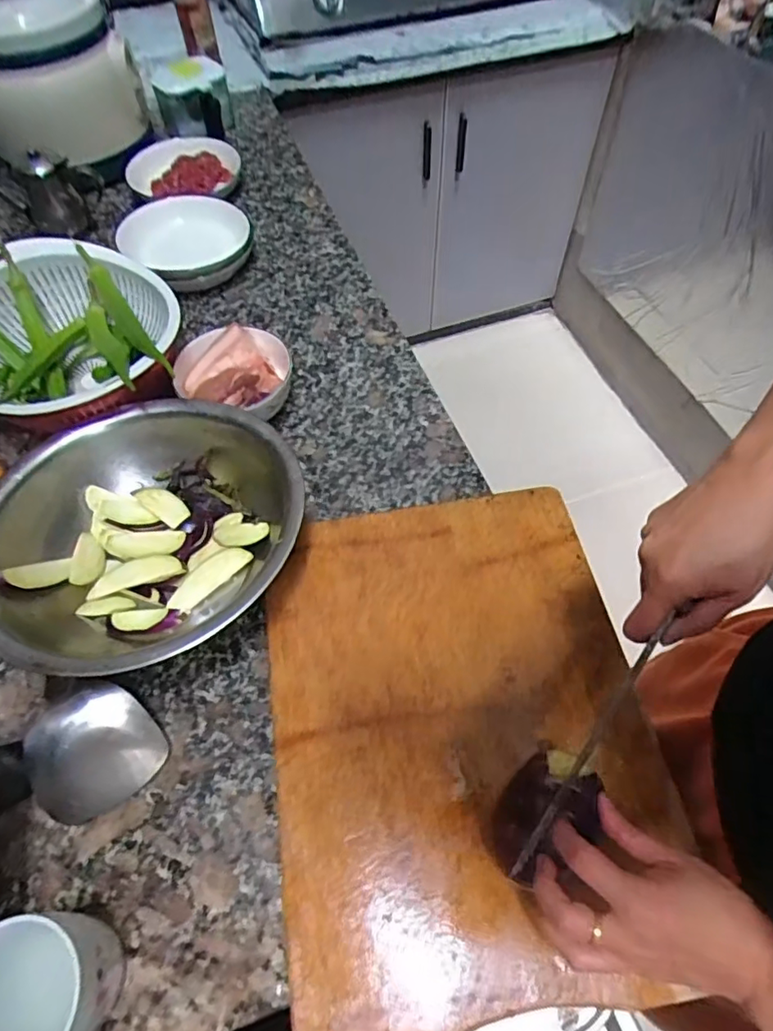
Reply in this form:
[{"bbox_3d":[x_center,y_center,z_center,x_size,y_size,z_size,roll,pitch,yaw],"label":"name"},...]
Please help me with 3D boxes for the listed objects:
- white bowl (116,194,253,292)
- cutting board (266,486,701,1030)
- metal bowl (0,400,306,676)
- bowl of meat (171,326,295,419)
[{"bbox_3d":[-0.268,-0.370,0.777,0.163,0.061,0.163,-1,58,1],"label":"white bowl"},{"bbox_3d":[0.057,0.160,0.469,0.288,0.025,0.386,-9,58,-4],"label":"cutting board"},{"bbox_3d":[-0.211,0.018,0.522,0.267,0.100,0.266,-1,58,1],"label":"metal bowl"},{"bbox_3d":[-0.169,-0.156,0.637,0.122,0.080,0.105,6,58,5],"label":"bowl of meat"}]

